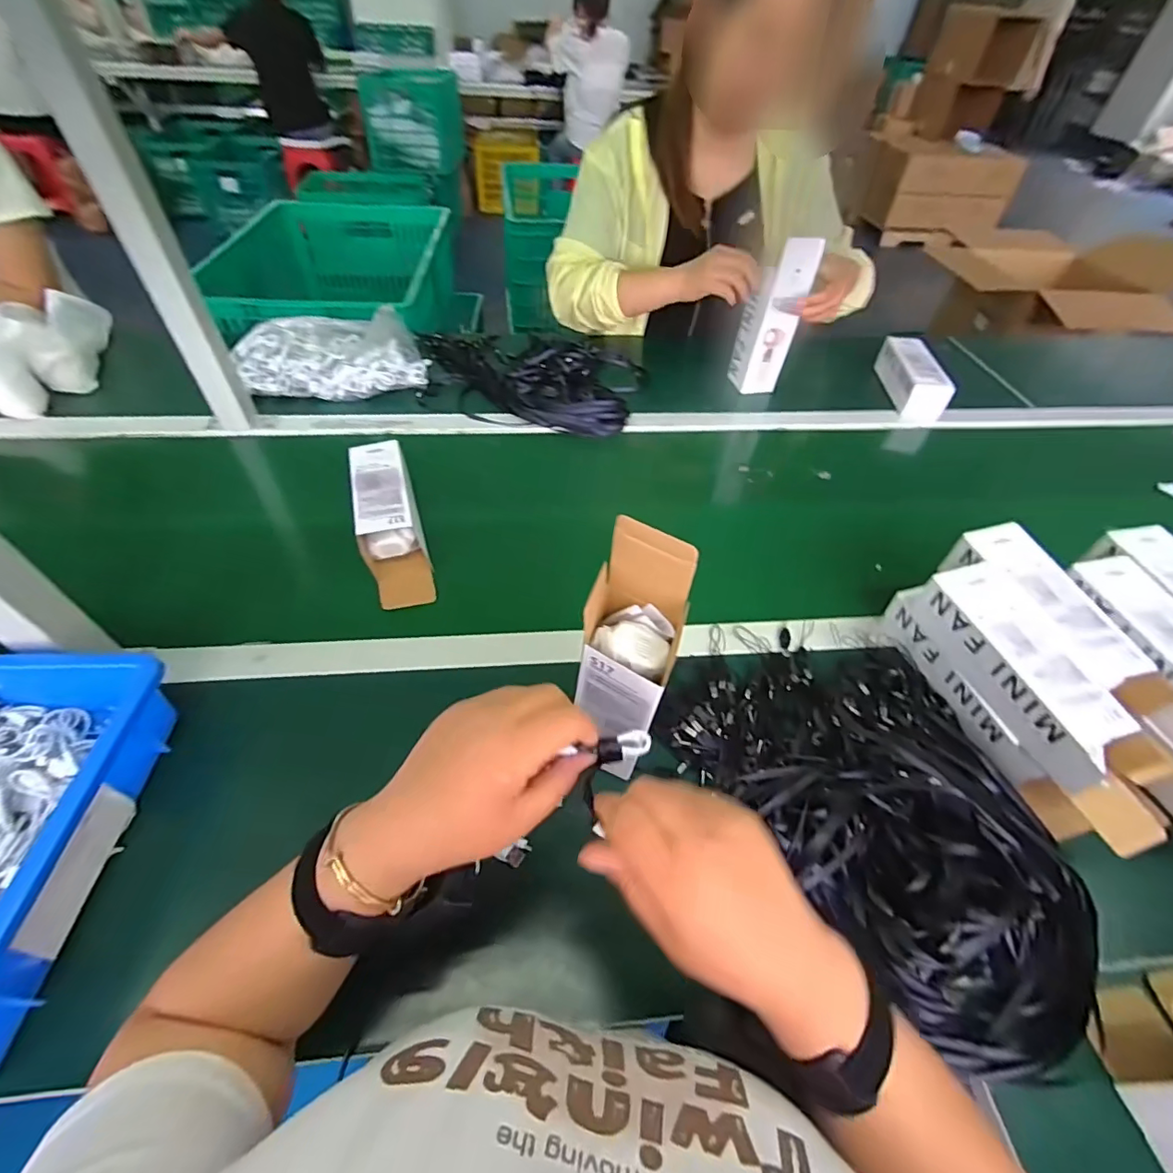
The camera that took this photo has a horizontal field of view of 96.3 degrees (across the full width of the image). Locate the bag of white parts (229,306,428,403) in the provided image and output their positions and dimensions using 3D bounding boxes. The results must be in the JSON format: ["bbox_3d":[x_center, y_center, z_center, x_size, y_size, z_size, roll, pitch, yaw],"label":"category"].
[{"bbox_3d":[-0.419,-0.382,0.871,0.276,0.081,0.161,-19,53,-19],"label":"bag of white parts"}]

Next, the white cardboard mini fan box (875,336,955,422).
[{"bbox_3d":[0.586,-0.381,0.948,0.072,0.060,0.204,7,49,2],"label":"white cardboard mini fan box"}]

